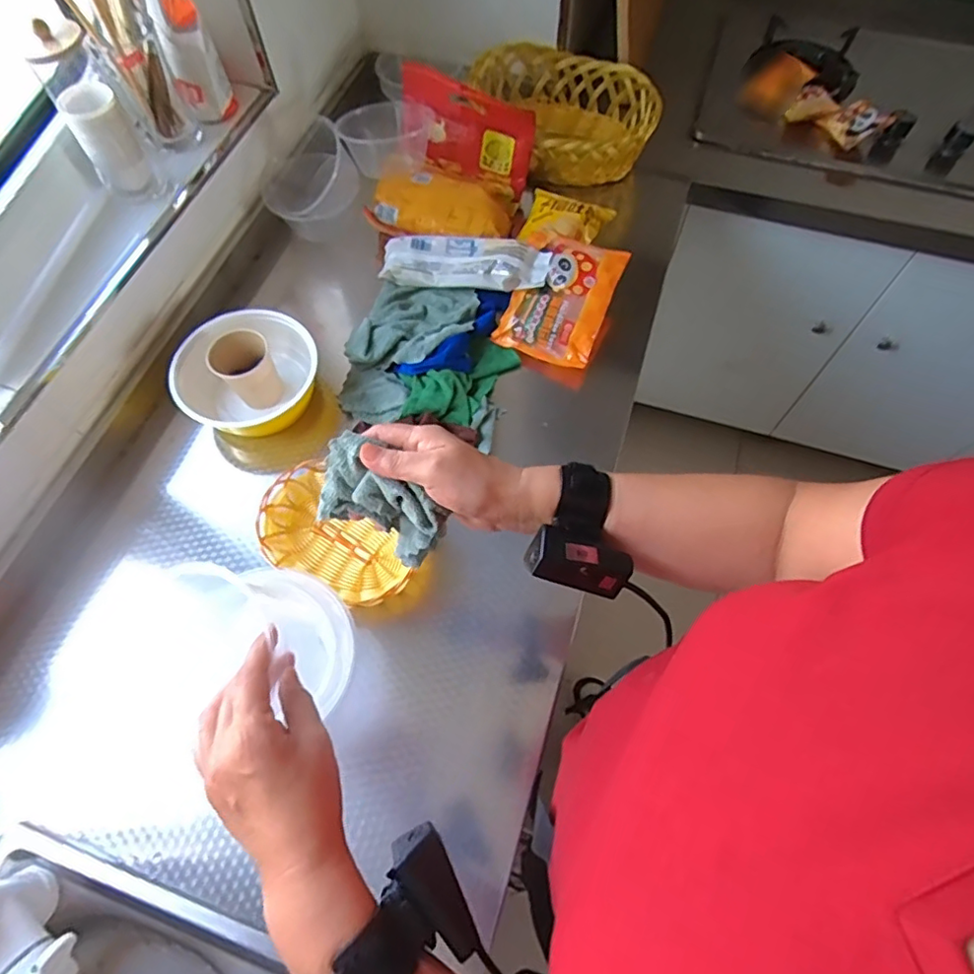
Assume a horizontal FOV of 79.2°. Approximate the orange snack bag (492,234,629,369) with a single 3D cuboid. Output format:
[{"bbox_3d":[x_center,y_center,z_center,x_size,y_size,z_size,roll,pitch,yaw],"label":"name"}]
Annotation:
[{"bbox_3d":[0.096,-0.251,0.782,0.130,0.033,0.172,22,87,8],"label":"orange snack bag"}]

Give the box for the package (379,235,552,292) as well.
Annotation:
[{"bbox_3d":[-0.032,-0.308,0.807,0.228,0.052,0.060,11,65,6],"label":"package"}]

